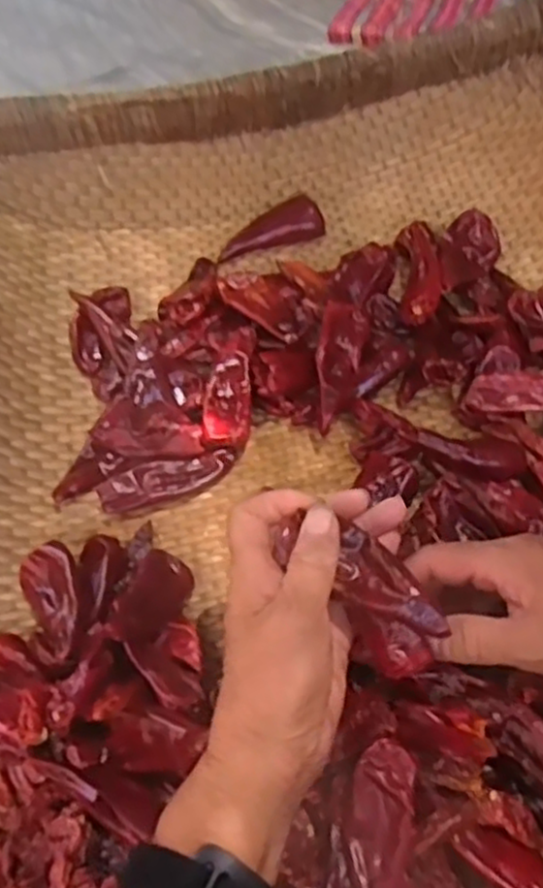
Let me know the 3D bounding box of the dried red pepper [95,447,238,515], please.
[{"bbox_3d":[-0.070,0.024,0.511,0.094,0.016,0.028,-21,52,-11],"label":"dried red pepper"}]

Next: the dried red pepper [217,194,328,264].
[{"bbox_3d":[-0.002,-0.178,0.621,0.087,0.030,0.035,-18,51,-9],"label":"dried red pepper"}]

